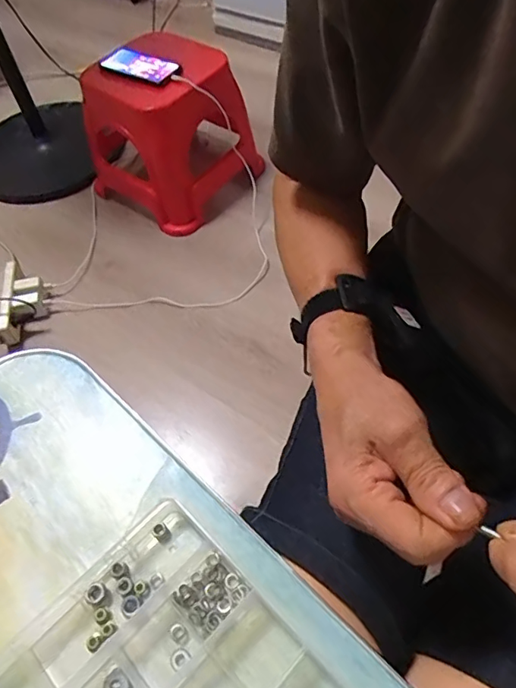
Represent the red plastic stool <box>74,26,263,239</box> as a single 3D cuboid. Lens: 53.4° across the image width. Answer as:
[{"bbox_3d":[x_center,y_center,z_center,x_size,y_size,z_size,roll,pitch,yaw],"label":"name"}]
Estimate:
[{"bbox_3d":[-0.182,-0.446,1.104,0.278,0.275,0.278,35,65,25],"label":"red plastic stool"}]

